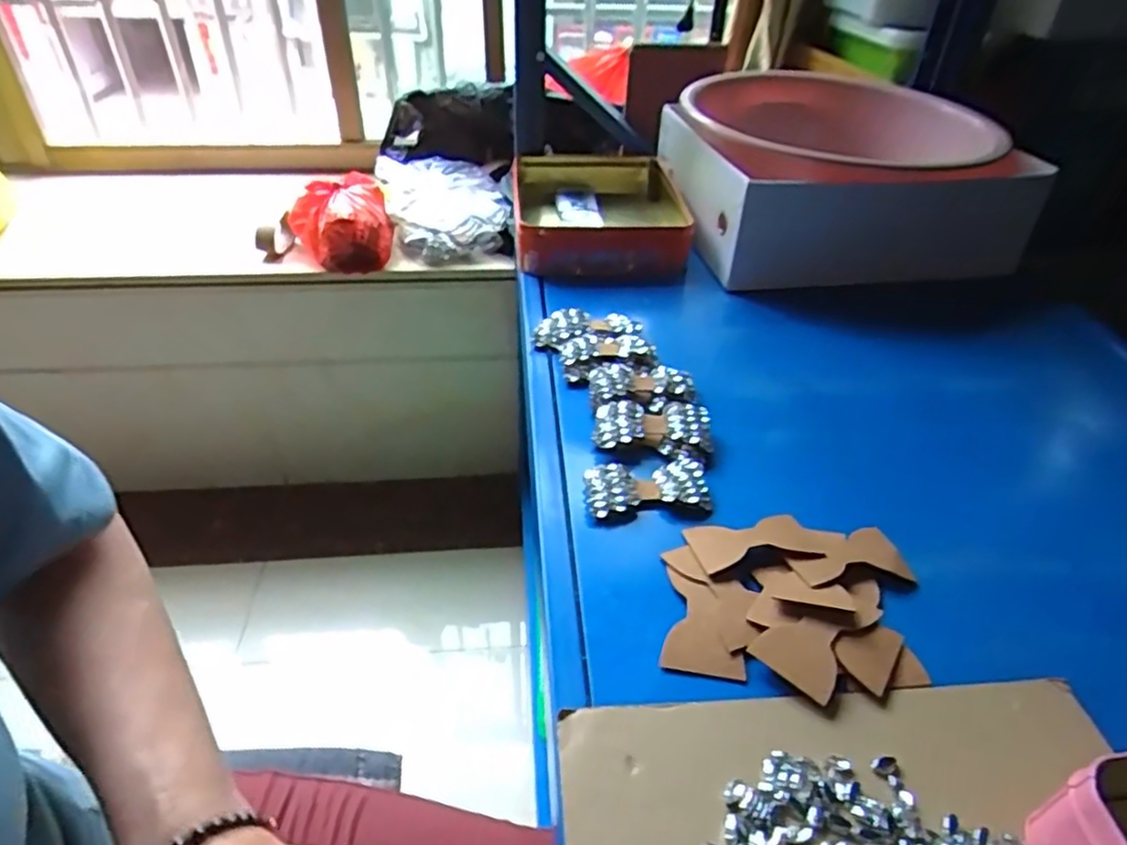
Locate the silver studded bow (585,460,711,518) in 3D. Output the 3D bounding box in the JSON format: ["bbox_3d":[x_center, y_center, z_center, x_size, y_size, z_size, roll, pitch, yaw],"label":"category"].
[{"bbox_3d":[0.061,0.045,0.498,0.086,0.012,0.045,-6,38,-8],"label":"silver studded bow"}]

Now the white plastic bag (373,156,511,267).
[{"bbox_3d":[-0.217,-0.397,1.242,0.200,0.083,0.311,-11,40,-16],"label":"white plastic bag"}]

